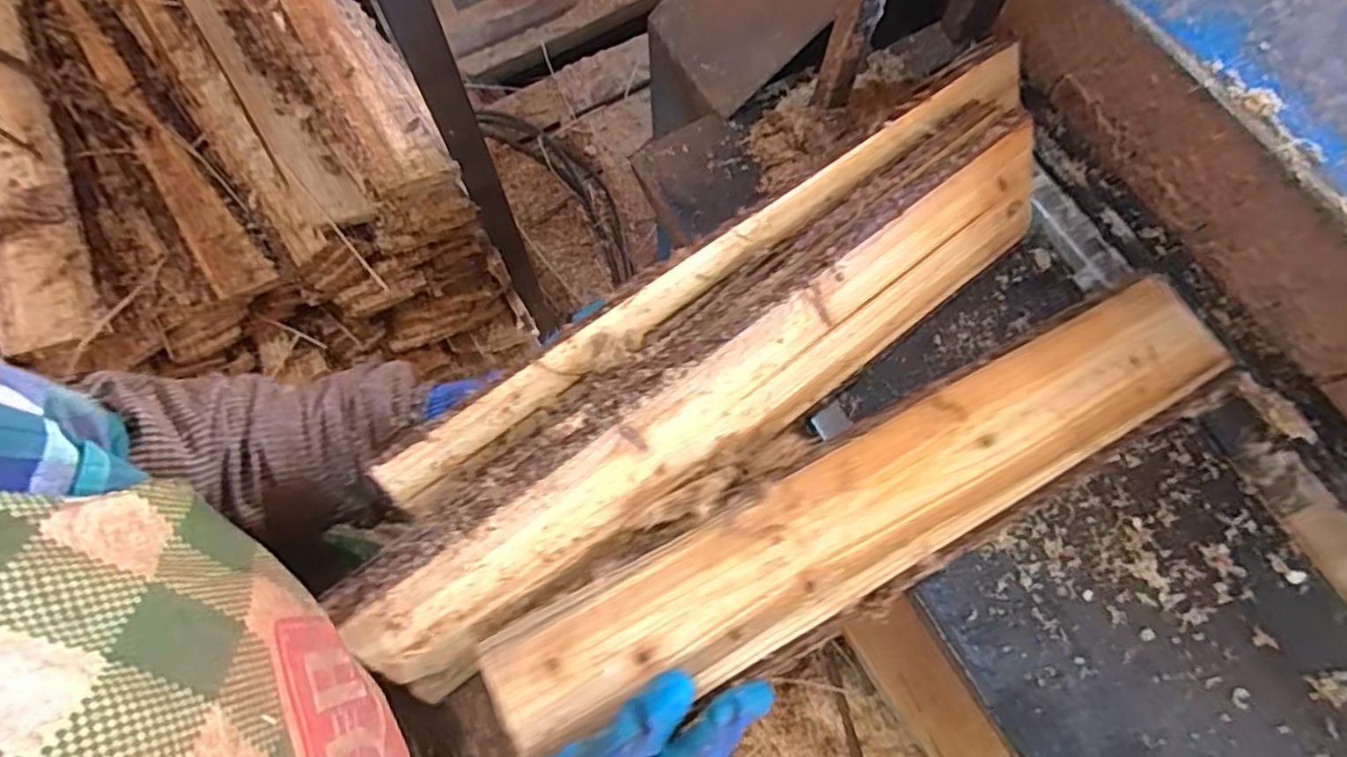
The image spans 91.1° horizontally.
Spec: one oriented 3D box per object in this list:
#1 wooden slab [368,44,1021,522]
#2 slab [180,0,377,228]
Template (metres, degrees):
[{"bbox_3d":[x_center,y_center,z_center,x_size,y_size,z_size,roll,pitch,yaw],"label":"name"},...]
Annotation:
[{"bbox_3d":[0.047,-0.075,0.407,0.489,0.029,0.041,-36,79,-12],"label":"wooden slab"},{"bbox_3d":[-0.471,-0.362,0.724,0.073,0.042,0.501,-33,76,-9],"label":"slab"}]

